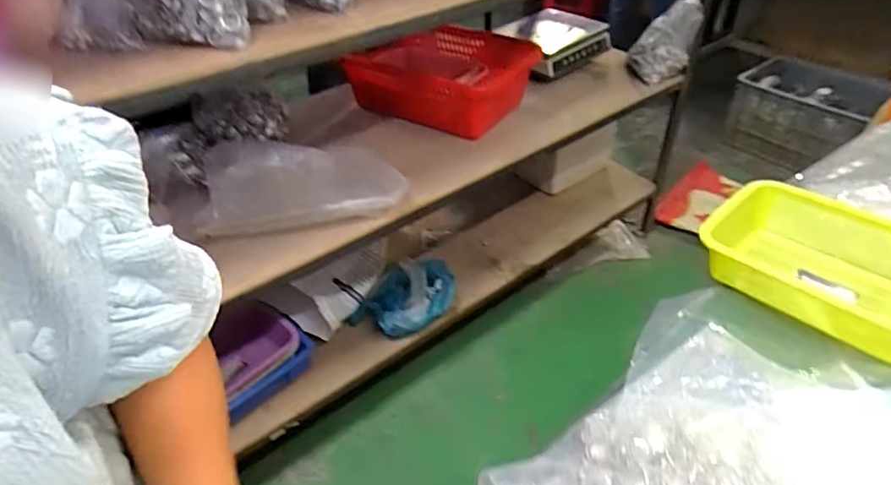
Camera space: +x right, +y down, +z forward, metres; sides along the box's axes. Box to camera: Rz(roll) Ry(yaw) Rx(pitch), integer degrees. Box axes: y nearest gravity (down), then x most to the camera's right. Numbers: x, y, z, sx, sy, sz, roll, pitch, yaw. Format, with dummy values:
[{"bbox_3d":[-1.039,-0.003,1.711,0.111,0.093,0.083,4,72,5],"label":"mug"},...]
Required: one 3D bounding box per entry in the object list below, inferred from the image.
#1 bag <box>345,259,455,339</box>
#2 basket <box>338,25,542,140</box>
[{"bbox_3d":[-0.096,0.130,1.312,0.222,0.079,0.226,18,45,22],"label":"bag"},{"bbox_3d":[0.008,-0.398,1.289,0.428,0.161,0.279,20,46,24],"label":"basket"}]

